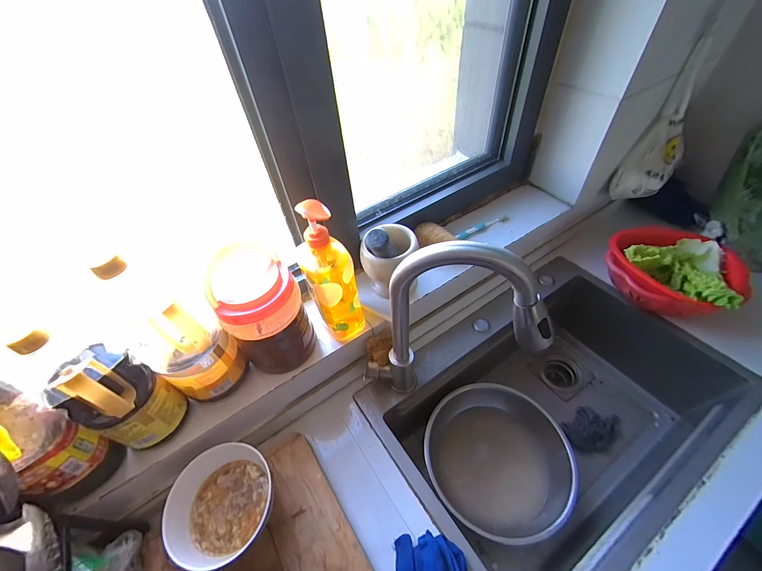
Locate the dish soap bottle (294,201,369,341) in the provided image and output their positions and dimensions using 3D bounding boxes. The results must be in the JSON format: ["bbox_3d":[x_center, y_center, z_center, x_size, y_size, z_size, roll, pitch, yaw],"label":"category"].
[{"bbox_3d":[-0.080,-0.007,0.527,0.077,0.261,0.069,-19,50,-11],"label":"dish soap bottle"}]

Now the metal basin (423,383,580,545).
[{"bbox_3d":[0.236,0.363,0.682,0.273,0.116,0.269,-3,49,3],"label":"metal basin"}]

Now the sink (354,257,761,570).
[{"bbox_3d":[0.346,0.268,0.698,0.632,0.227,0.441,-31,53,-19],"label":"sink"}]

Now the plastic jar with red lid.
[{"bbox_3d":[-0.190,0.042,0.536,0.120,0.194,0.132,-32,54,-20],"label":"plastic jar with red lid"}]

